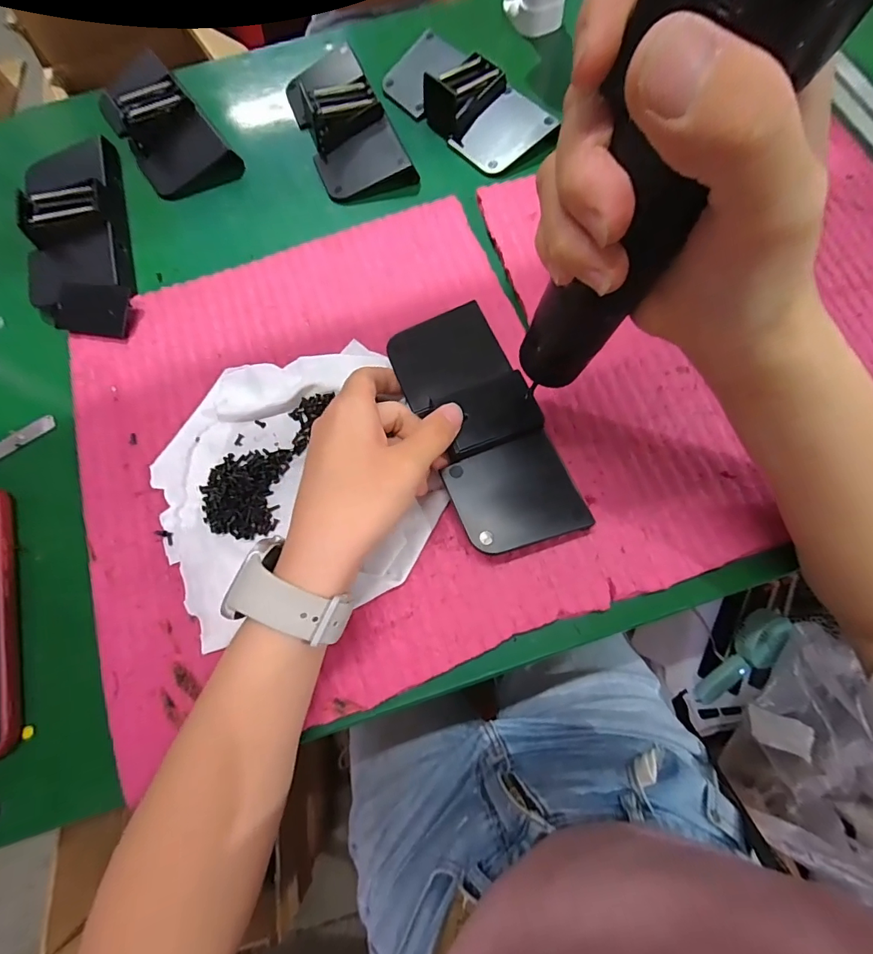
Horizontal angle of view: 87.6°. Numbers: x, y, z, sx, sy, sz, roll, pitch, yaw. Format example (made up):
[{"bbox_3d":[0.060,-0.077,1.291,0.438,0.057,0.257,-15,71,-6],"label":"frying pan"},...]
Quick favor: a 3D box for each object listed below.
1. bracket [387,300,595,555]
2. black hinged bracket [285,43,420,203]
[{"bbox_3d":[0.027,-0.035,0.276,0.070,0.016,0.159,-22,75,-5],"label":"bracket"},{"bbox_3d":[-0.079,-0.304,0.386,0.070,0.031,0.146,-22,72,-5],"label":"black hinged bracket"}]

